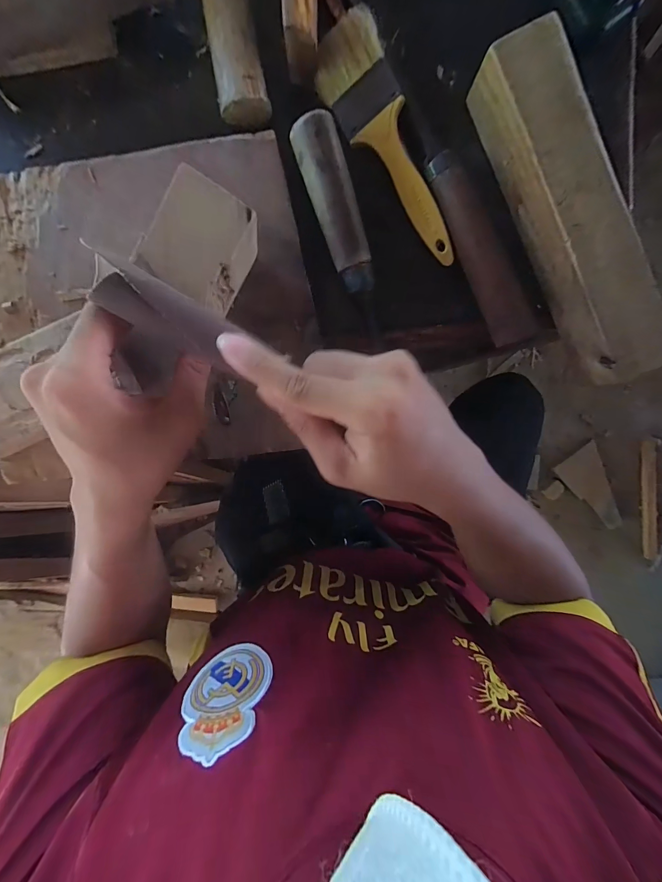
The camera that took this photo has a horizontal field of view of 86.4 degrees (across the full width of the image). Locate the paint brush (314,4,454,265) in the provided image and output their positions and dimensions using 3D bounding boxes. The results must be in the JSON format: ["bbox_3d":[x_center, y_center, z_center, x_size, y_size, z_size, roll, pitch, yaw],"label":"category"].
[{"bbox_3d":[0.044,-0.213,0.260,0.044,0.017,0.172,-28,97,1],"label":"paint brush"}]

